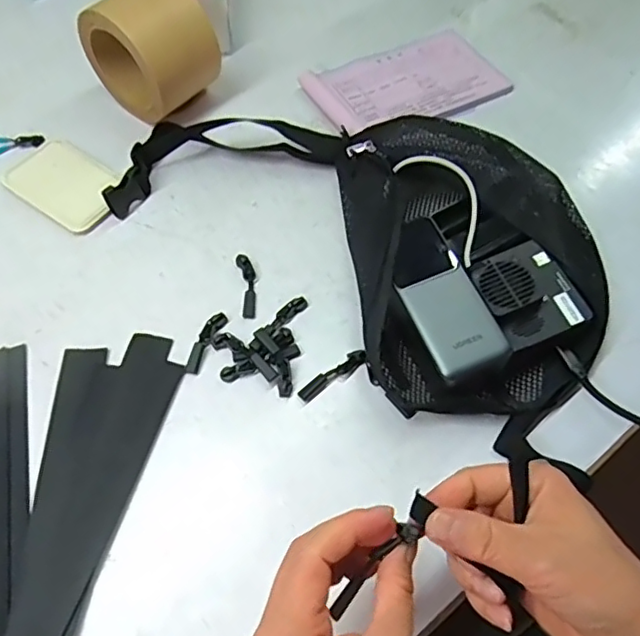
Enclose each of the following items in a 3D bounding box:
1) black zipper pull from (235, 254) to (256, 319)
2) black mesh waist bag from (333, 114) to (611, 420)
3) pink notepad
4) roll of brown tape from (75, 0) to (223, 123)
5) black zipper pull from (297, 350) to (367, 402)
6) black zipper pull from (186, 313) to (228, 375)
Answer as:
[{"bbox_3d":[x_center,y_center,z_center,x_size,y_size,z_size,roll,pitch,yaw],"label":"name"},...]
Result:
[{"bbox_3d":[-0.059,-0.027,0.469,0.014,0.004,0.059,-9,61,-7],"label":"black zipper pull"},{"bbox_3d":[0.125,-0.053,0.463,0.201,0.055,0.282,-3,61,-4],"label":"black mesh waist bag"},{"bbox_3d":[0.089,-0.238,0.585,0.190,0.013,0.104,-23,64,-14],"label":"pink notepad"},{"bbox_3d":[-0.156,-0.249,0.534,0.107,0.111,0.078,35,65,17],"label":"roll of brown tape"},{"bbox_3d":[0.010,0.042,0.430,0.057,0.006,0.012,-33,67,-19],"label":"black zipper pull"},{"bbox_3d":[-0.087,0.018,0.440,0.013,0.005,0.052,21,62,10],"label":"black zipper pull"}]

